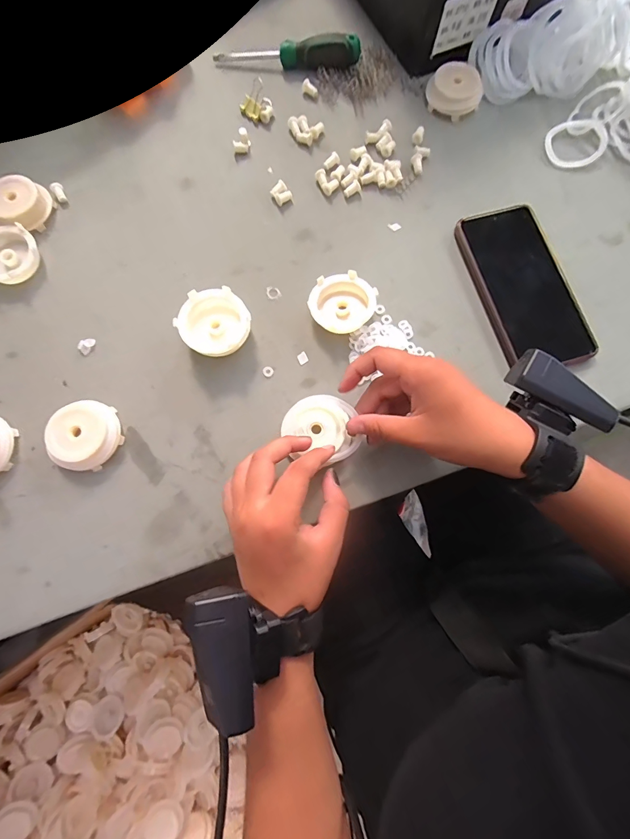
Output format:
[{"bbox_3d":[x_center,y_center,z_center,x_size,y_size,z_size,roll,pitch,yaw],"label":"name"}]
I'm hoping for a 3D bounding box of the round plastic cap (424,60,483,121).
[{"bbox_3d":[0.150,-0.353,0.393,0.056,0.019,0.051,-27,107,1],"label":"round plastic cap"}]

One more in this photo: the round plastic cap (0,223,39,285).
[{"bbox_3d":[-0.294,-0.157,0.348,0.057,0.020,0.057,0,77,0],"label":"round plastic cap"}]

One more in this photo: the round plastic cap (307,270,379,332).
[{"bbox_3d":[0.024,-0.106,0.336,0.059,0.022,0.055,0,77,0],"label":"round plastic cap"}]

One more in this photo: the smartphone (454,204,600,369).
[{"bbox_3d":[0.199,-0.128,0.348,0.084,0.015,0.163,-15,78,-4],"label":"smartphone"}]

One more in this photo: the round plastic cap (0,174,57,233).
[{"bbox_3d":[-0.286,-0.209,0.354,0.048,0.026,0.048,0,77,0],"label":"round plastic cap"}]

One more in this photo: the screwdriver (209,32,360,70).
[{"bbox_3d":[-0.031,-0.403,0.398,0.158,0.027,0.024,8,77,2],"label":"screwdriver"}]

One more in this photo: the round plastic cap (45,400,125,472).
[{"bbox_3d":[-0.193,0.013,0.307,0.052,0.021,0.056,0,77,0],"label":"round plastic cap"}]

